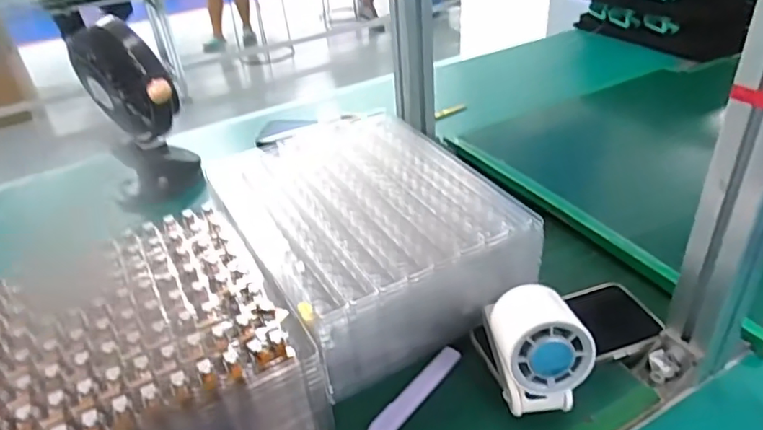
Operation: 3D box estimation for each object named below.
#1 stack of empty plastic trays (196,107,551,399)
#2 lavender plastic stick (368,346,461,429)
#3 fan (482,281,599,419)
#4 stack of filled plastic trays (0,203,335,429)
[{"bbox_3d":[-0.019,0.006,0.578,0.238,0.081,0.290,-23,38,-25],"label":"stack of empty plastic trays"},{"bbox_3d":[0.029,0.143,0.459,0.017,0.009,0.112,22,42,33],"label":"lavender plastic stick"},{"bbox_3d":[0.111,0.107,0.422,0.061,0.097,0.080,-10,35,-8],"label":"fan"},{"bbox_3d":[-0.209,0.126,0.427,0.275,0.104,0.216,-20,37,-21],"label":"stack of filled plastic trays"}]

